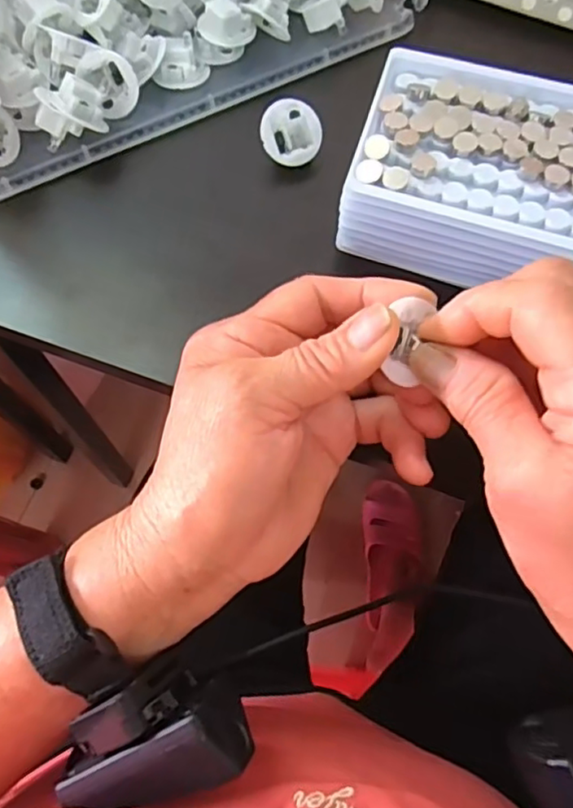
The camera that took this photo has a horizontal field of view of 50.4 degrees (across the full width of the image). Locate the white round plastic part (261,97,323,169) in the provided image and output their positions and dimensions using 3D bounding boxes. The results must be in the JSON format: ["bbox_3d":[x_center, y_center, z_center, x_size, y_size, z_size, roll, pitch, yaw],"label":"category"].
[{"bbox_3d":[0.001,-0.147,0.333,0.033,0.014,0.033,-2,99,-14],"label":"white round plastic part"}]

